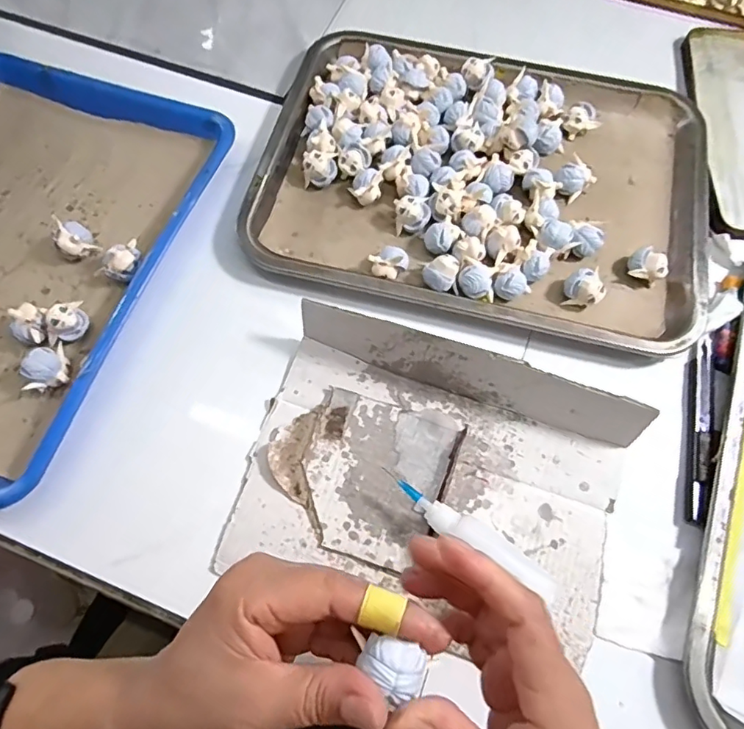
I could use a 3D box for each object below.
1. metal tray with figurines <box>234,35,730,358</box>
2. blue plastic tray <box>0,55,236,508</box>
[{"bbox_3d":[0.092,-0.150,0.412,0.346,0.028,0.251,13,71,5],"label":"metal tray with figurines"},{"bbox_3d":[-0.284,-0.087,0.385,0.259,0.030,0.330,19,71,7],"label":"blue plastic tray"}]

